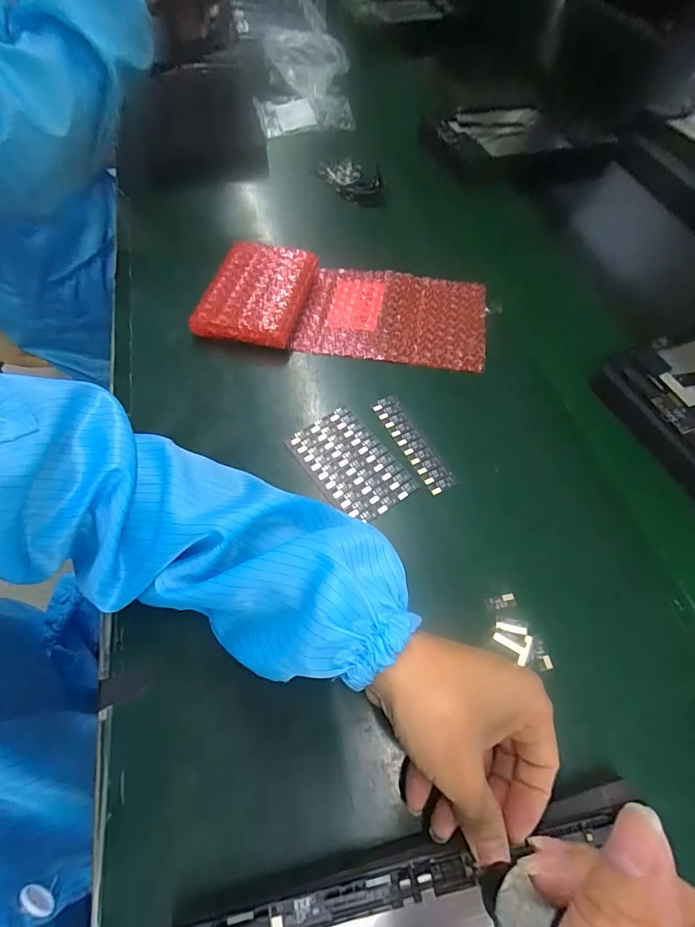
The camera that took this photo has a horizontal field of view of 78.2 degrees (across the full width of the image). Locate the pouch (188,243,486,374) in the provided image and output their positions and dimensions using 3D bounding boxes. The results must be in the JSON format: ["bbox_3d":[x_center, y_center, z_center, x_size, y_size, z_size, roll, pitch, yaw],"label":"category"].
[{"bbox_3d":[-0.001,-0.159,0.422,0.270,0.024,0.123,8,60,4],"label":"pouch"}]

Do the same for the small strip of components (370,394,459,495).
[{"bbox_3d":[0.054,-0.018,0.356,0.023,0.004,0.098,-25,63,-13],"label":"small strip of components"}]

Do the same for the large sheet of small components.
[{"bbox_3d":[0.002,0.001,0.345,0.063,0.004,0.098,-33,65,-17],"label":"large sheet of small components"}]

